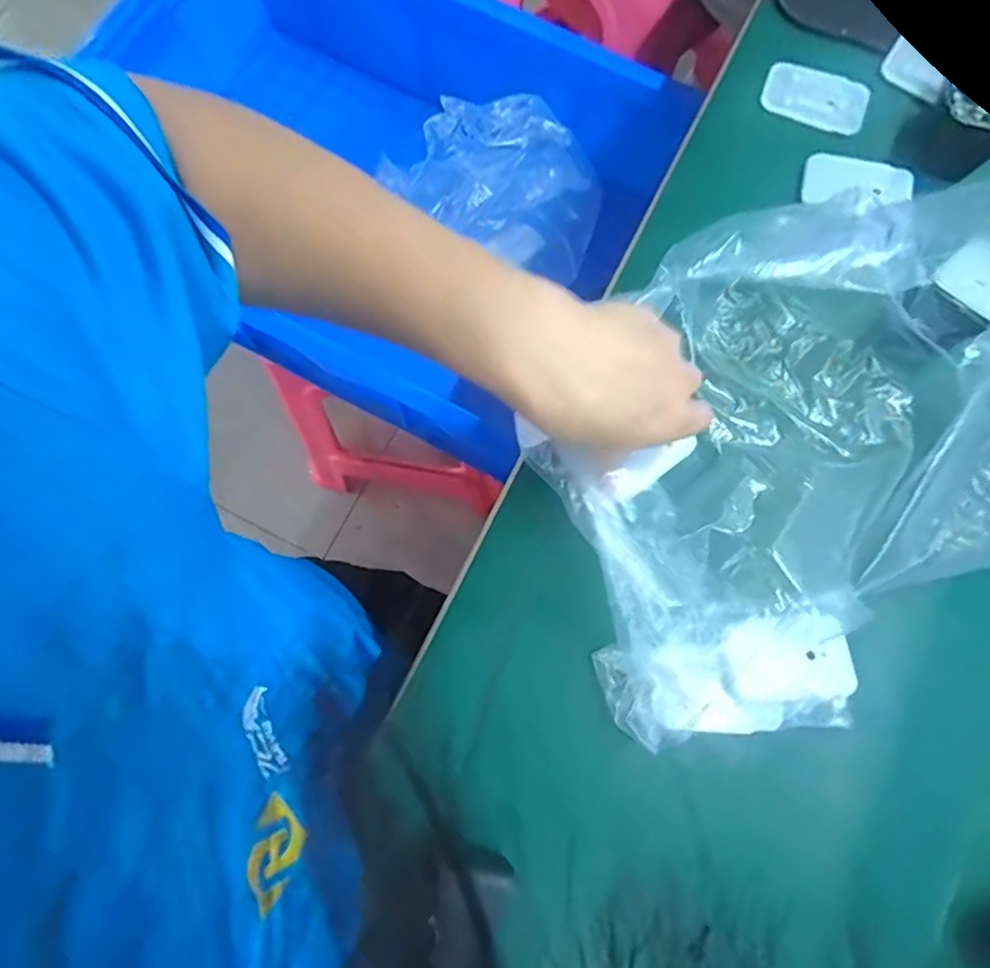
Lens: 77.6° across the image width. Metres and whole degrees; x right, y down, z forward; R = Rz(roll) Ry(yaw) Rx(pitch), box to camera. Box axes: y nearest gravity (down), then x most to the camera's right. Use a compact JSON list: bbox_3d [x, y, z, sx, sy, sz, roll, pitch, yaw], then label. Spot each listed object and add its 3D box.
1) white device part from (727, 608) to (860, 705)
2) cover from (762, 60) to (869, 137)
[{"bbox_3d":[0.161,0.094,0.333,0.061,0.006,0.047,-7,77,-2],"label":"white device part"},{"bbox_3d":[0.222,-0.268,0.428,0.070,0.004,0.045,20,77,4],"label":"cover"}]

